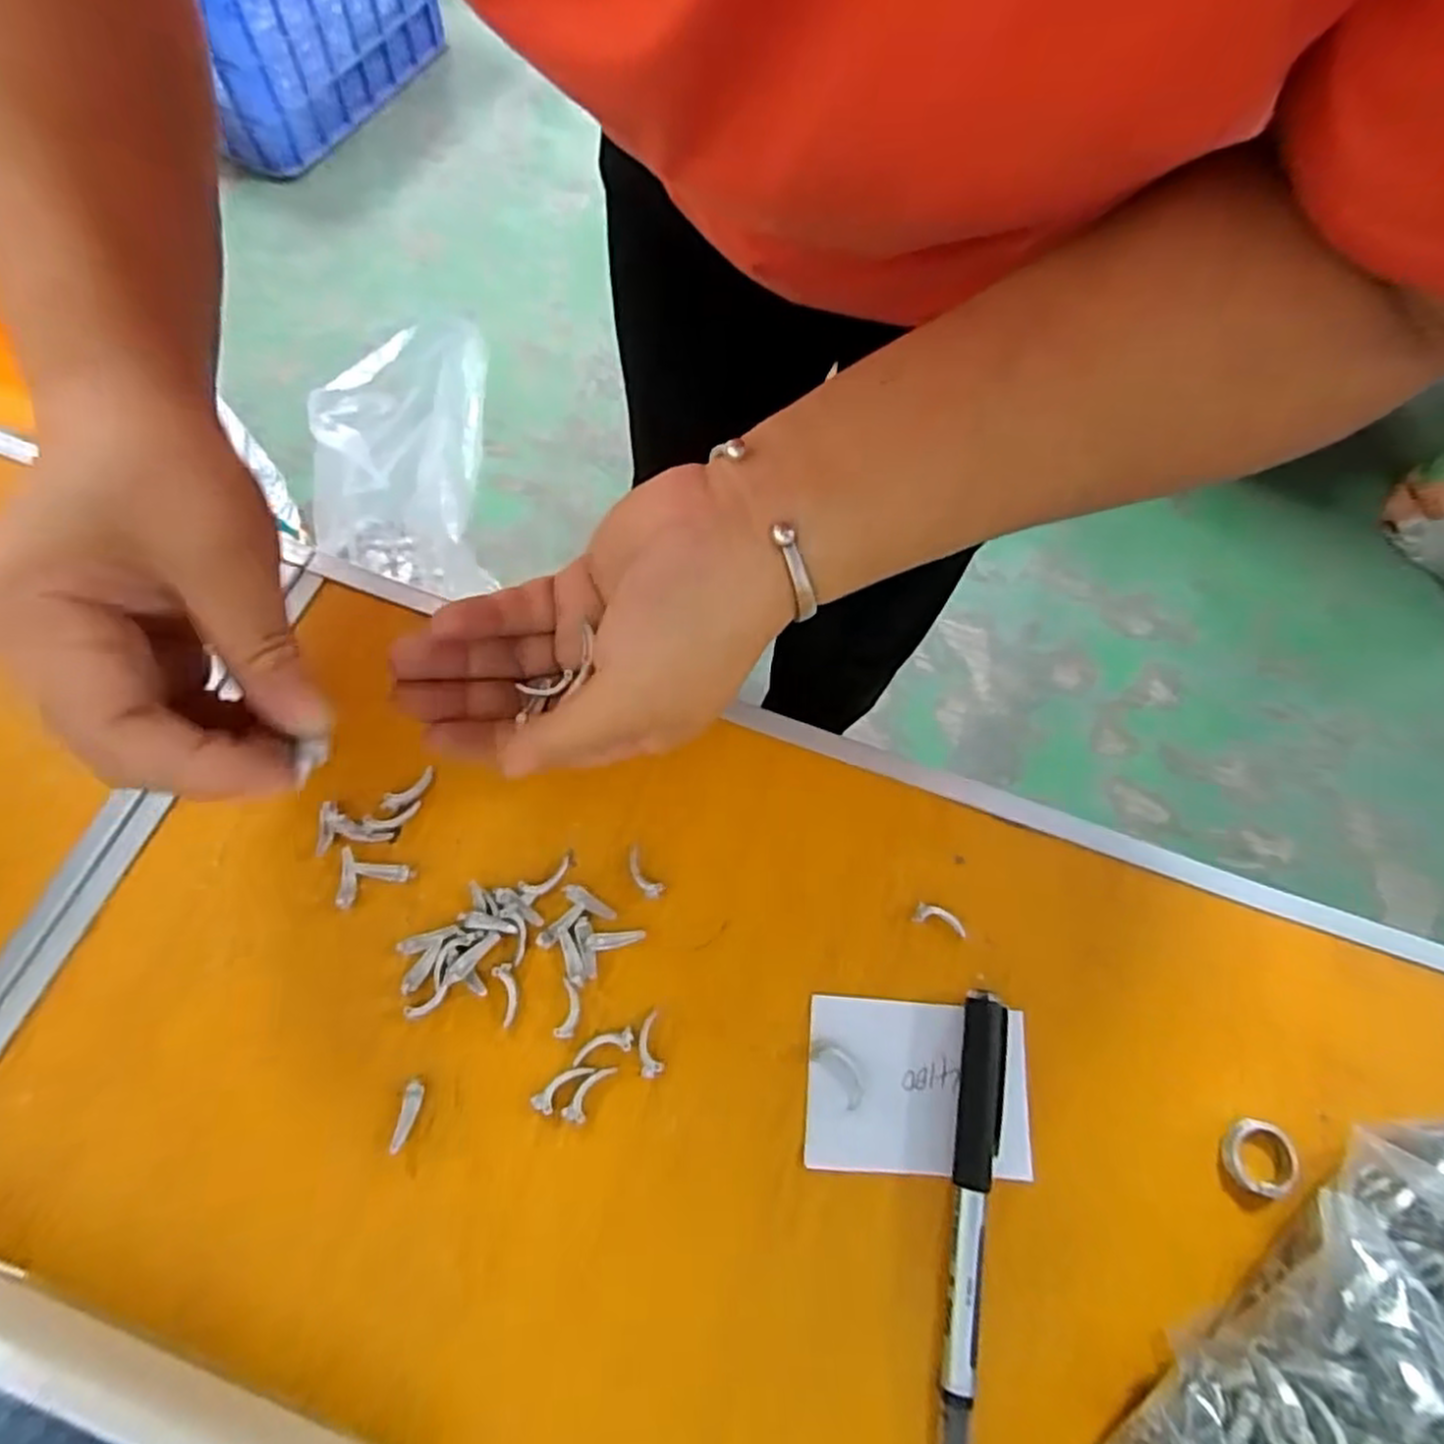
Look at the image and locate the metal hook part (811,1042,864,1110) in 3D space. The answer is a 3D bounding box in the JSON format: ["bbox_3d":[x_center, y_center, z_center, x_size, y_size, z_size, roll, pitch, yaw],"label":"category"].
[{"bbox_3d":[0.039,0.116,0.251,0.010,0.004,0.022,-36,74,-13],"label":"metal hook part"}]

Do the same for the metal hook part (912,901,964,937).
[{"bbox_3d":[0.078,0.070,0.268,0.018,0.005,0.007,17,70,5],"label":"metal hook part"}]

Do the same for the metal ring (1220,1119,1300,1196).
[{"bbox_3d":[0.171,0.138,0.242,0.020,0.008,0.020,0,70,-1],"label":"metal ring"}]

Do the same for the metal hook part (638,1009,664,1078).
[{"bbox_3d":[-0.024,0.107,0.252,0.007,0.005,0.020,-9,70,-5],"label":"metal hook part"}]

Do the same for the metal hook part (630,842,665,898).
[{"bbox_3d":[-0.029,0.054,0.271,0.007,0.004,0.020,-32,73,-12],"label":"metal hook part"}]

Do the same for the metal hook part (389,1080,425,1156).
[{"bbox_3d":[-0.100,0.125,0.240,0.006,0.005,0.020,9,70,2],"label":"metal hook part"}]

